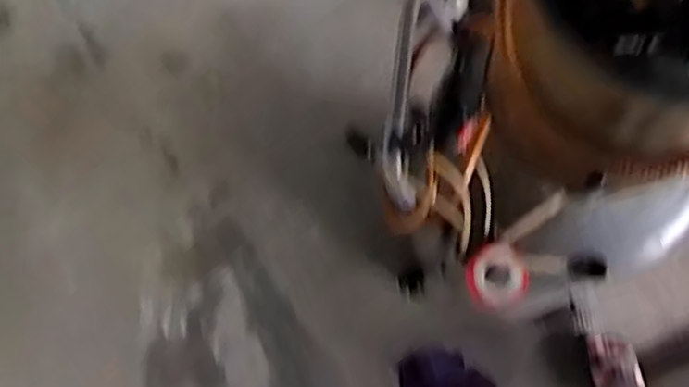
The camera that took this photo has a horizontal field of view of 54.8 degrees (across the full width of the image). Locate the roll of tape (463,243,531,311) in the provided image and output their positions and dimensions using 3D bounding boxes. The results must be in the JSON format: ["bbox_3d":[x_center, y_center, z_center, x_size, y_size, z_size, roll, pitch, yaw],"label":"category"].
[{"bbox_3d":[0.179,0.095,0.774,0.073,0.021,0.071,0,72,0],"label":"roll of tape"}]

